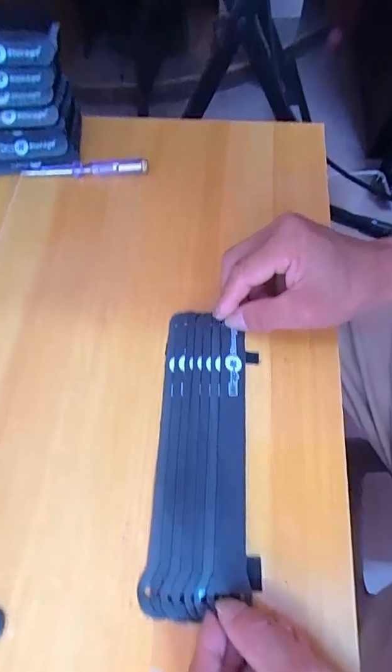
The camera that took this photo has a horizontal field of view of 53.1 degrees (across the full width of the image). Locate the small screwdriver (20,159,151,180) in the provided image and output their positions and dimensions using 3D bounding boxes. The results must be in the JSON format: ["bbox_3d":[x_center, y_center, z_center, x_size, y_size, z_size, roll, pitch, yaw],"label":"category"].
[{"bbox_3d":[-0.106,-0.160,0.375,0.120,0.015,0.010,0,66,1],"label":"small screwdriver"}]

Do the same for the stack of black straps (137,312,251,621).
[{"bbox_3d":[0.004,0.075,0.272,0.061,0.013,0.194,2,67,2],"label":"stack of black straps"}]

